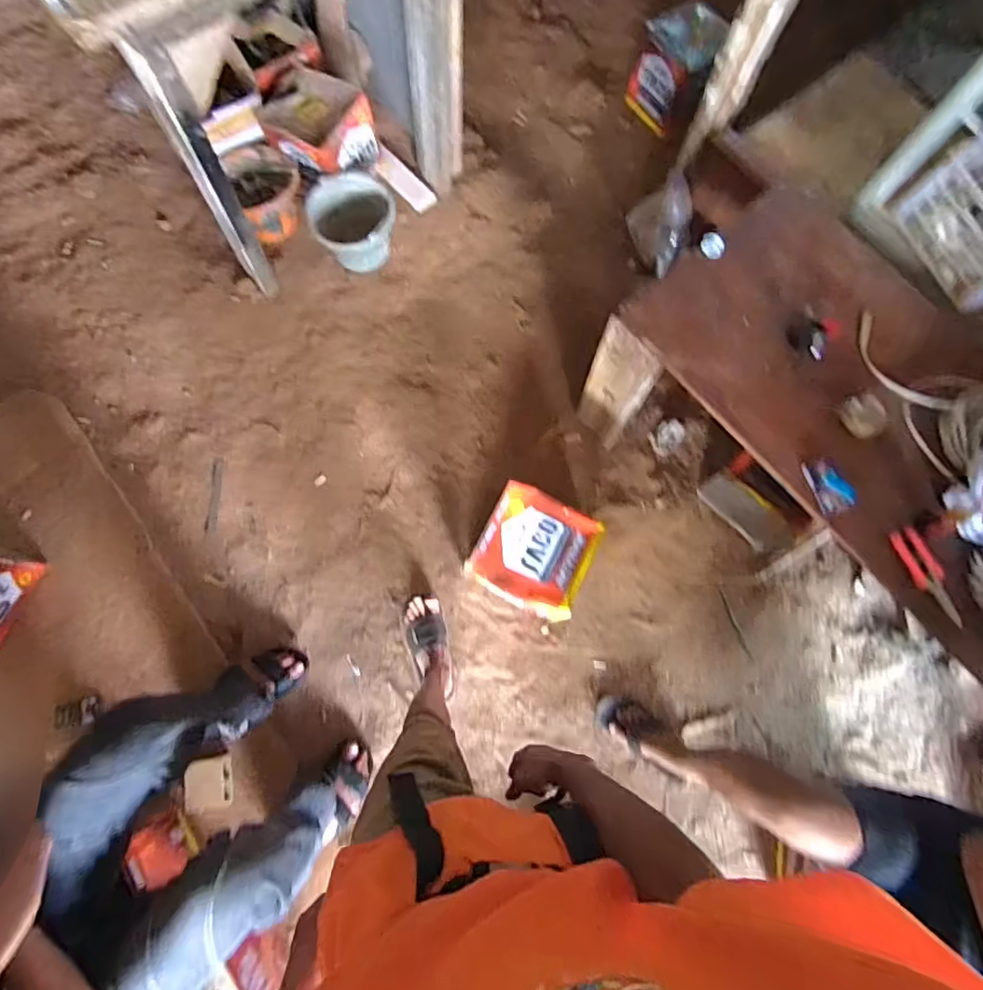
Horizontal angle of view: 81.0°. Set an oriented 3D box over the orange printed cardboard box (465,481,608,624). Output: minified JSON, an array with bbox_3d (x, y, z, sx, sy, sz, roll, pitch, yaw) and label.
[{"bbox_3d":[0.102,0.150,1.420,0.259,0.242,0.249,28,76,5],"label":"orange printed cardboard box"}]

